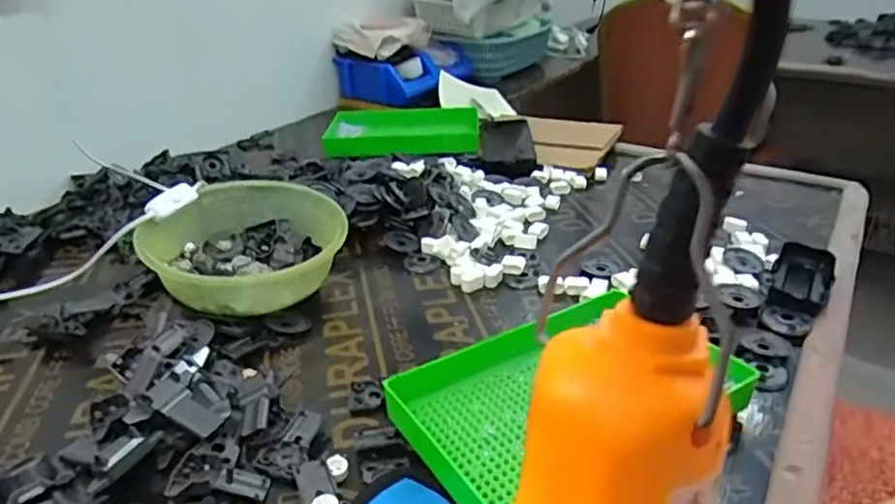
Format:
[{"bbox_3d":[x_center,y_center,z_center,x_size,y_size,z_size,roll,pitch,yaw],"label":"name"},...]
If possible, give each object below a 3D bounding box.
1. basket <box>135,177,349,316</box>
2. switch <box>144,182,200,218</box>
[{"bbox_3d":[-0.202,-0.001,0.634,0.183,0.073,0.167,0,29,0],"label":"basket"},{"bbox_3d":[-0.270,-0.051,0.624,0.018,0.019,0.054,13,32,22],"label":"switch"}]

